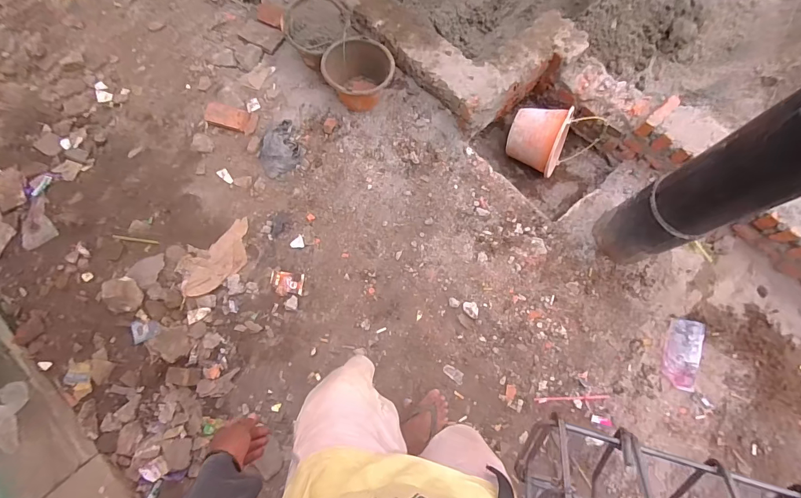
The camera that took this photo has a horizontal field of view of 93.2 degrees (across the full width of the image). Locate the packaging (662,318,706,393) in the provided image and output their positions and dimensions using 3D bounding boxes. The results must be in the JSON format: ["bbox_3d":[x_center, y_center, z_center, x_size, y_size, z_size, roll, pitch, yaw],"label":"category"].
[{"bbox_3d":[0.984,0.364,1.317,0.120,0.025,0.233,17,79,3],"label":"packaging"}]

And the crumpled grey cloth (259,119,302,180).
[{"bbox_3d":[-0.481,-0.392,1.492,0.156,0.069,0.191,-19,75,-4],"label":"crumpled grey cloth"}]

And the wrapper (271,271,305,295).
[{"bbox_3d":[-0.420,0.127,1.398,0.120,0.010,0.083,8,75,3],"label":"wrapper"}]

